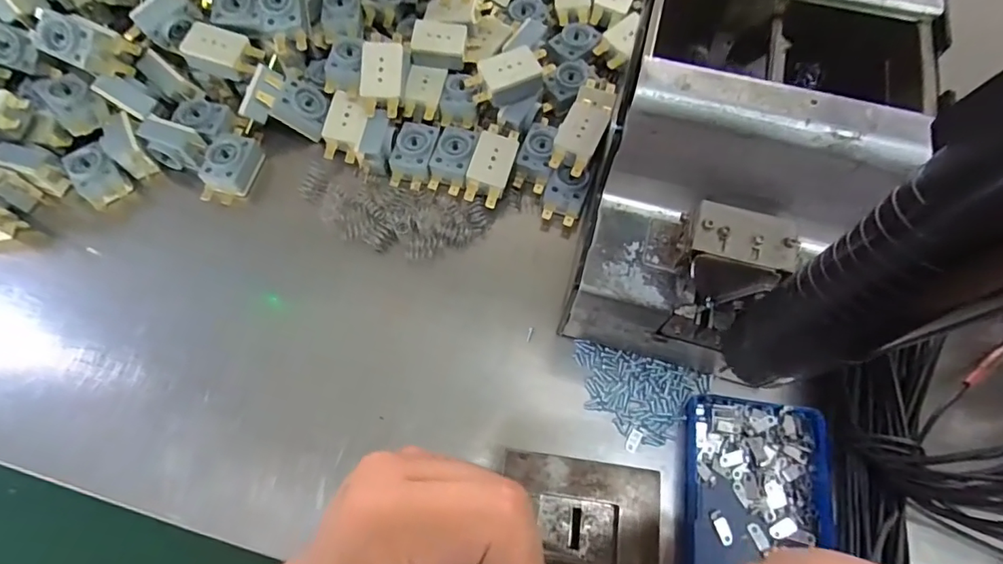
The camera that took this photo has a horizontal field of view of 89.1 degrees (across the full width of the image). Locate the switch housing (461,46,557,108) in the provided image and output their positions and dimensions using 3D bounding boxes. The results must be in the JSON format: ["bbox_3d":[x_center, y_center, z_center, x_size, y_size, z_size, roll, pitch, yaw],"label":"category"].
[{"bbox_3d":[0.006,-0.137,0.346,0.057,0.029,0.024,-25,70,-9],"label":"switch housing"}]

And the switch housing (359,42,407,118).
[{"bbox_3d":[-0.080,-0.137,0.346,0.028,0.015,0.048,5,94,-6],"label":"switch housing"}]

